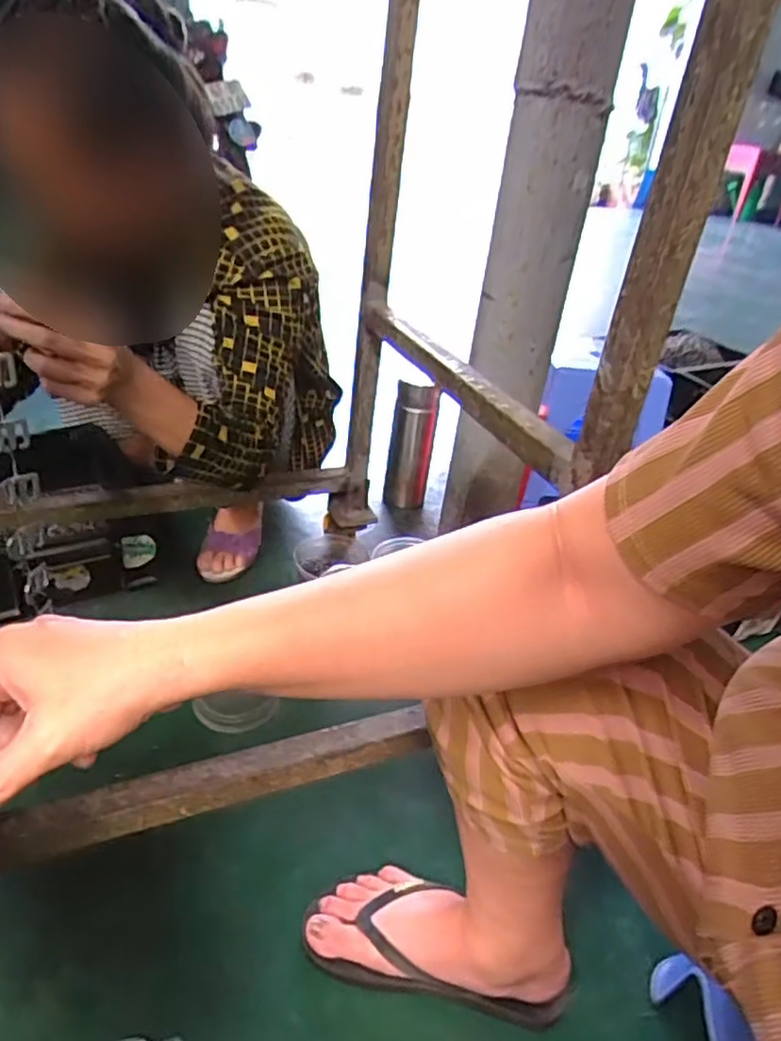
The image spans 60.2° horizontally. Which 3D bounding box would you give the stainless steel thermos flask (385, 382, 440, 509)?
[{"bbox_3d":[0.038,-0.138,1.247,0.077,0.238,0.078,6,31,-3],"label":"stainless steel thermos flask"}]

